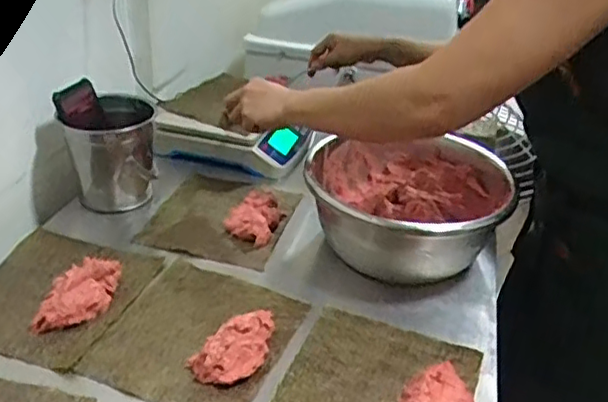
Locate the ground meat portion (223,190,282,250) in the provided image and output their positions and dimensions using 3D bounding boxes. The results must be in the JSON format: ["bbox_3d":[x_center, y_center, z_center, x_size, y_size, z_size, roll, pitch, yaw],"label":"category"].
[{"bbox_3d":[-0.071,0.022,0.886,0.077,0.035,0.100,2,31,-1],"label":"ground meat portion"}]

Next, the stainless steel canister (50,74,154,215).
[{"bbox_3d":[-0.274,-0.078,0.919,0.109,0.153,0.124,-2,31,-8],"label":"stainless steel canister"}]

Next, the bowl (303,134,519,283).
[{"bbox_3d":[0.137,0.009,0.847,0.257,0.124,0.259,2,31,-1],"label":"bowl"}]

